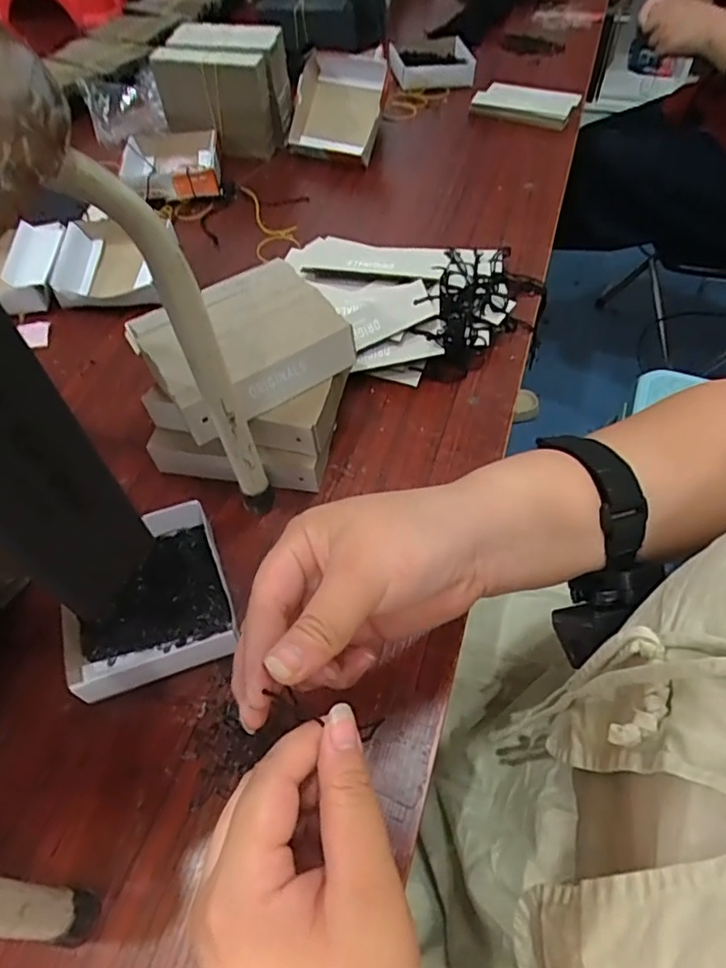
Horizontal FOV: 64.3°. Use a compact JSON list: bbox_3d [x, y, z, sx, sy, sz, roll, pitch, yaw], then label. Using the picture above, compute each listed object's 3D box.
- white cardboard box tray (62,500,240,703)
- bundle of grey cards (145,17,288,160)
[{"bbox_3d":[-0.142,0.076,0.376,0.102,0.028,0.108,-19,56,-11],"label":"white cardboard box tray"},{"bbox_3d":[-0.164,-0.479,0.704,0.134,0.103,0.103,15,56,12],"label":"bundle of grey cards"}]

